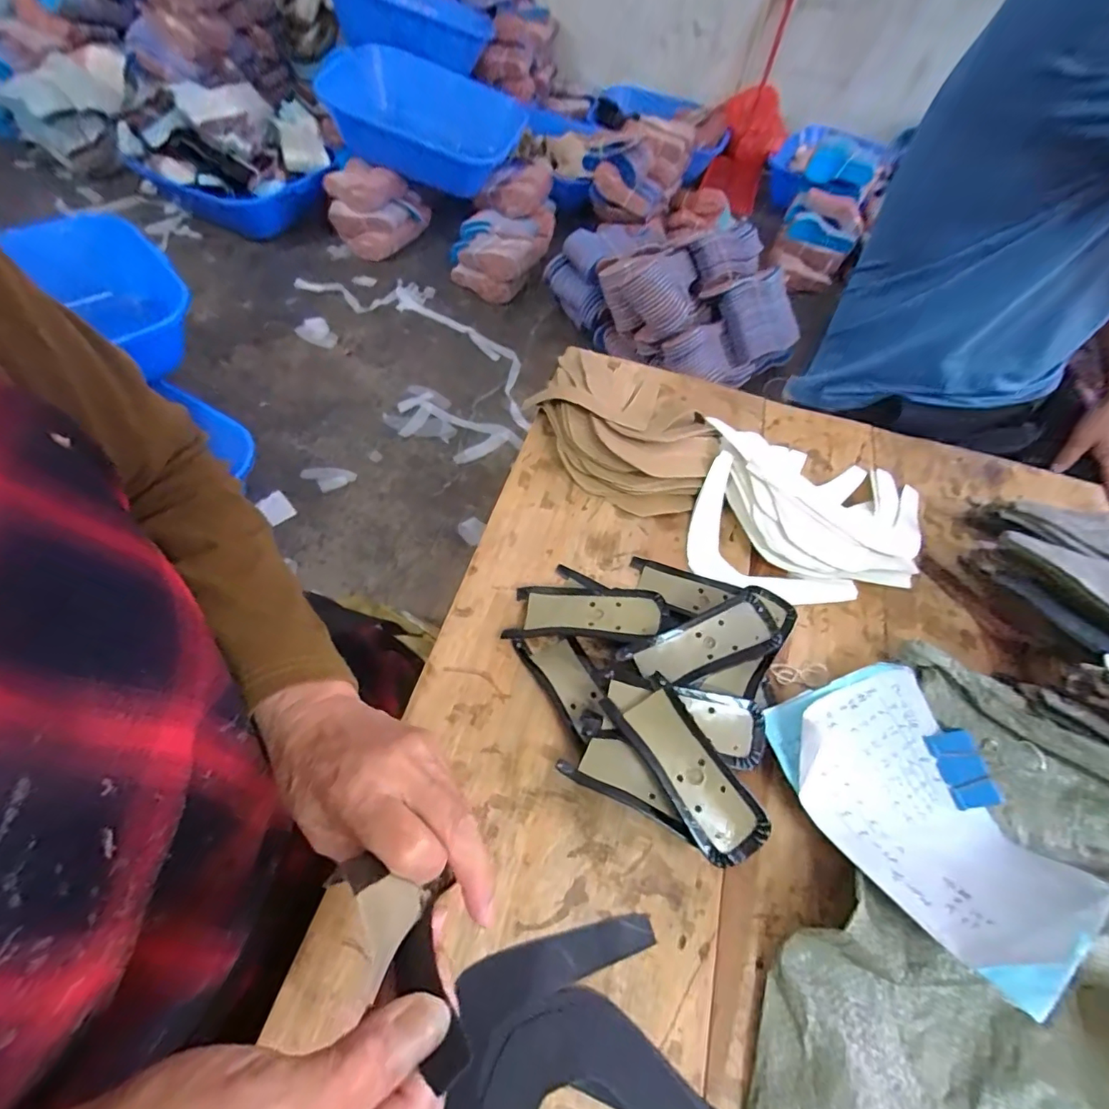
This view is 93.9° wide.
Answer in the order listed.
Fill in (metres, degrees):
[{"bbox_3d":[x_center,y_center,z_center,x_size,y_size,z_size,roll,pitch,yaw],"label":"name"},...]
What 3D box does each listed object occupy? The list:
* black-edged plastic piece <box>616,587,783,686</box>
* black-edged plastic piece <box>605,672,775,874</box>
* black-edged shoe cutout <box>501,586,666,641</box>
[{"bbox_3d":[0.110,0.065,0.381,0.116,0.010,0.045,-17,61,-13],"label":"black-edged plastic piece"},{"bbox_3d":[0.085,0.136,0.331,0.044,0.005,0.116,-35,74,-4],"label":"black-edged plastic piece"},{"bbox_3d":[0.024,0.048,0.406,0.116,0.024,0.042,5,58,0],"label":"black-edged shoe cutout"}]

